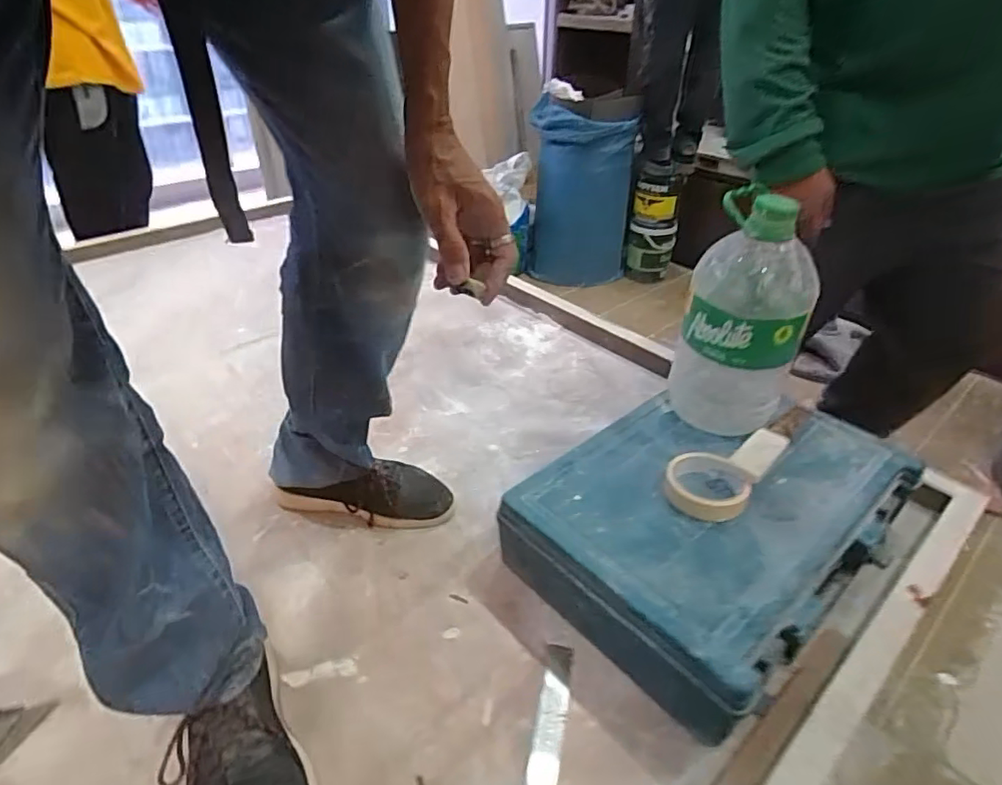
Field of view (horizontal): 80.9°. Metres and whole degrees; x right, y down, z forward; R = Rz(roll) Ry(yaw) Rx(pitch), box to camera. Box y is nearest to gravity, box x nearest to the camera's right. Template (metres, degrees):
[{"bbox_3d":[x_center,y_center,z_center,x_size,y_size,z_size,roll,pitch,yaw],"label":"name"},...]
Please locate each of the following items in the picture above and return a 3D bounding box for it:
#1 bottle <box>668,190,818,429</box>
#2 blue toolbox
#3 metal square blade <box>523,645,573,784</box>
[{"bbox_3d":[0.321,-0.098,0.774,0.148,0.302,0.140,11,36,19],"label":"bottle"},{"bbox_3d":[0.281,0.151,0.785,0.502,0.129,0.340,-28,41,-32],"label":"blue toolbox"},{"bbox_3d":[0.051,0.342,0.609,0.031,0.005,0.178,8,35,10],"label":"metal square blade"}]

